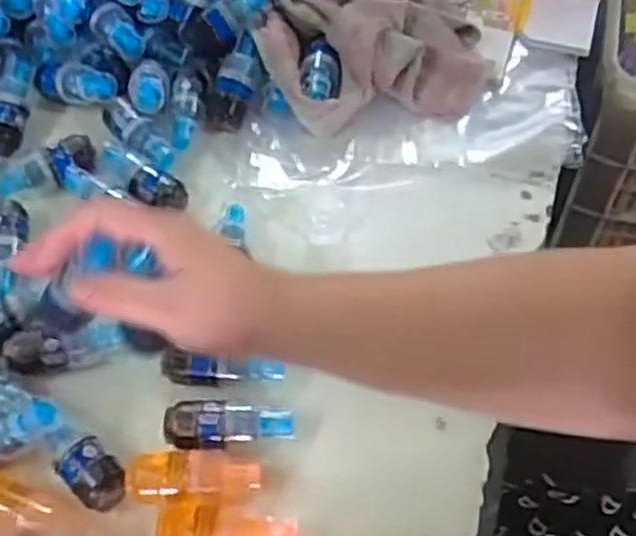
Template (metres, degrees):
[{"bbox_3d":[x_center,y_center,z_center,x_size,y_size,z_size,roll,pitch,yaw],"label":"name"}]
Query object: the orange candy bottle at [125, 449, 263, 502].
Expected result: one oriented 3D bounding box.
[{"bbox_3d":[-0.072,0.124,0.477,0.076,0.025,0.029,-2,57,0],"label":"orange candy bottle"}]

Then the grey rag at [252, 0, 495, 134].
[{"bbox_3d":[0.030,-0.236,0.676,0.178,0.072,0.239,-12,57,-6],"label":"grey rag"}]

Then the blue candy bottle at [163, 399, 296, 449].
[{"bbox_3d":[-0.053,0.099,0.495,0.078,0.032,0.027,-3,57,0],"label":"blue candy bottle"}]

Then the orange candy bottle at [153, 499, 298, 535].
[{"bbox_3d":[-0.053,0.152,0.461,0.079,0.028,0.031,-1,57,1],"label":"orange candy bottle"}]

